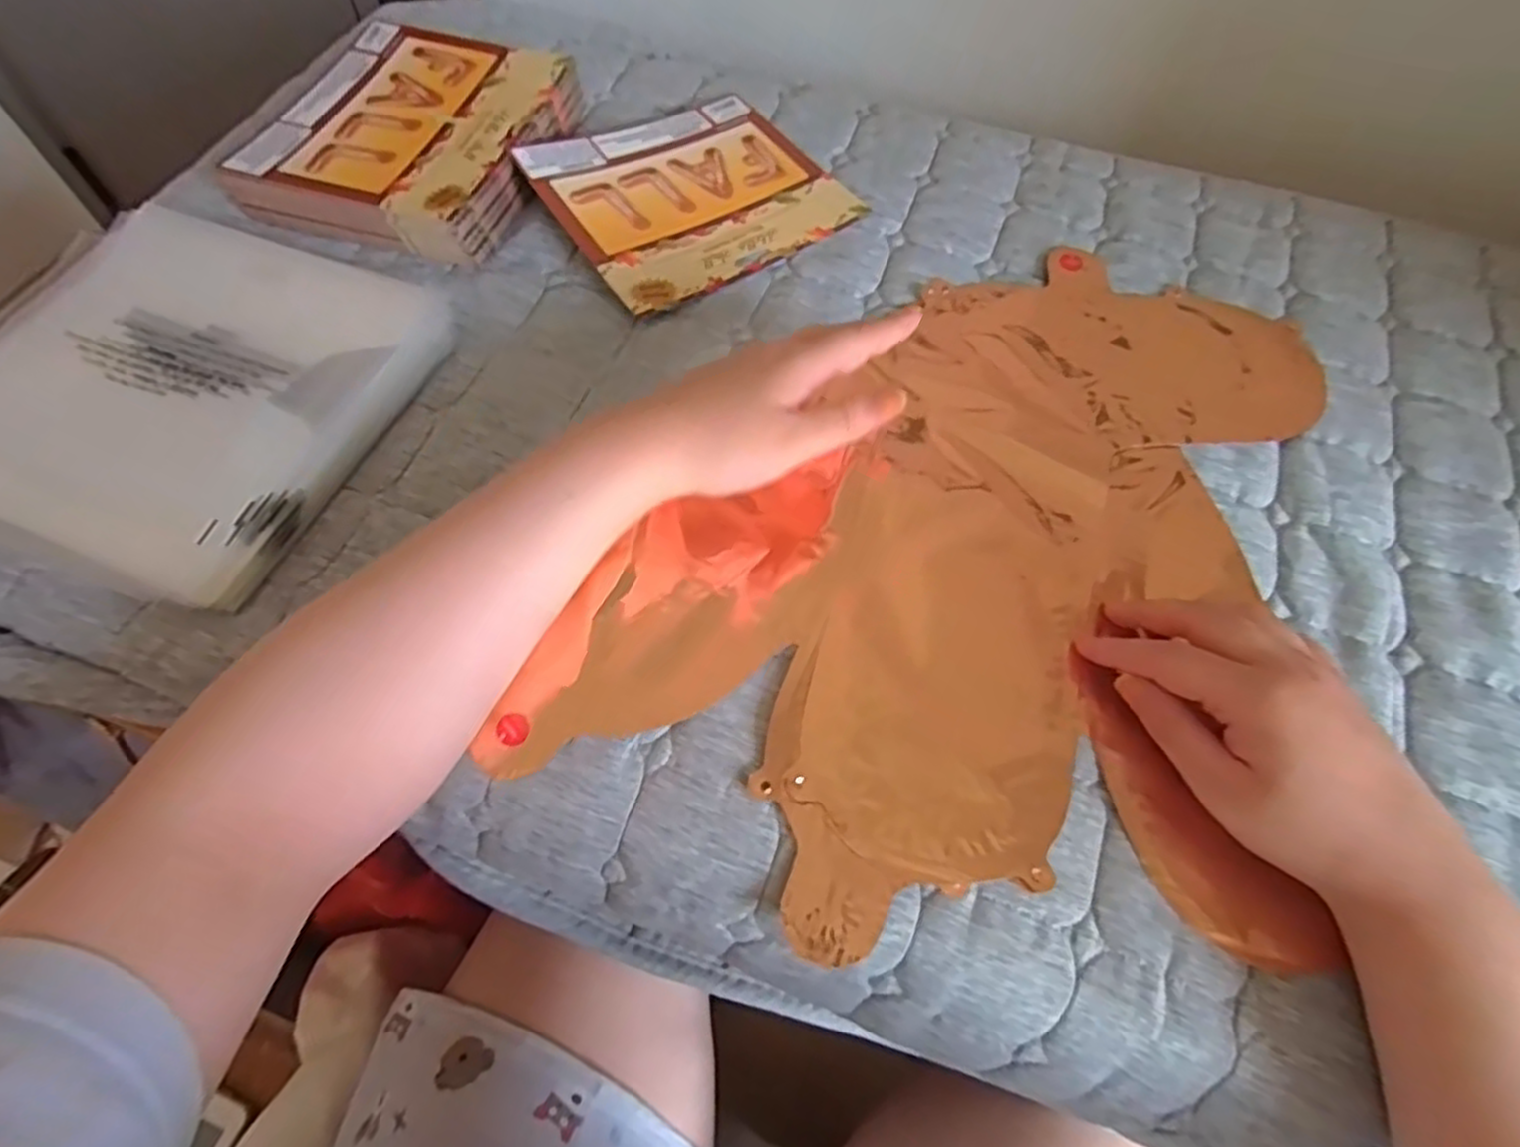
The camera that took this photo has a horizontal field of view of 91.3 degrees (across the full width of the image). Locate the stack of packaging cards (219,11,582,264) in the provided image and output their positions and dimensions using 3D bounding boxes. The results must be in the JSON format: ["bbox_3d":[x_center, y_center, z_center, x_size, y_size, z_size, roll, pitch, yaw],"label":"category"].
[{"bbox_3d":[-0.241,-0.313,0.530,0.172,0.037,0.206,14,62,6],"label":"stack of packaging cards"}]

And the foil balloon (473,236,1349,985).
[{"bbox_3d":[0.125,-0.024,0.400,0.330,0.013,0.440,25,64,12],"label":"foil balloon"}]

